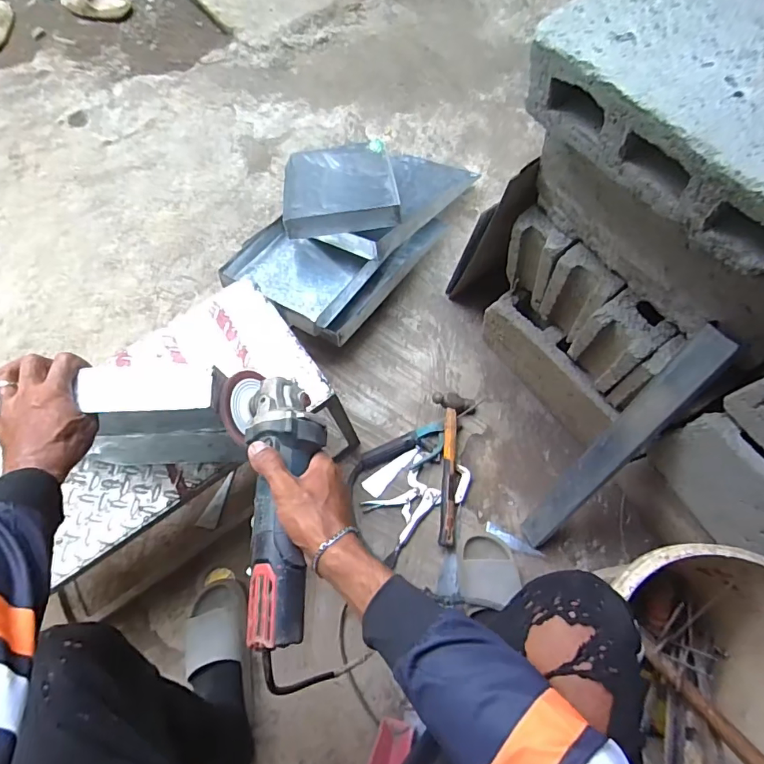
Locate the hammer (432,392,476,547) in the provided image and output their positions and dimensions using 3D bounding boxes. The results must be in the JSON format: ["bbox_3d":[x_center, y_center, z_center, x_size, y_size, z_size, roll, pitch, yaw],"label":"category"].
[{"bbox_3d":[0.151,0.172,0.944,0.085,0.060,0.304,0,68,5],"label":"hammer"}]

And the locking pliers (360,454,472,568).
[{"bbox_3d":[0.073,0.245,0.972,0.237,0.019,0.131,-38,70,-10],"label":"locking pliers"}]

